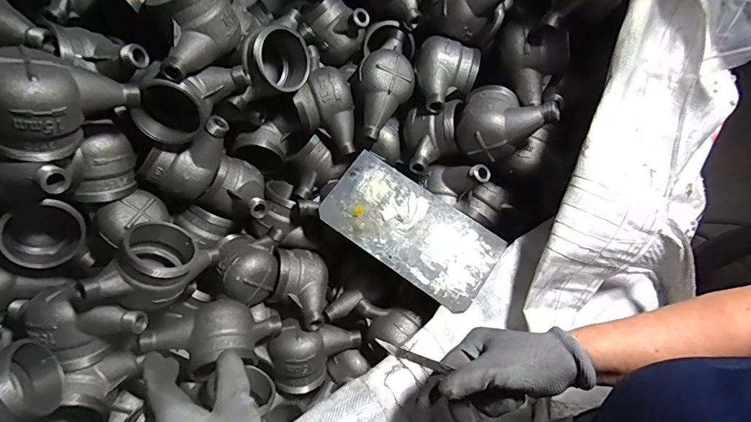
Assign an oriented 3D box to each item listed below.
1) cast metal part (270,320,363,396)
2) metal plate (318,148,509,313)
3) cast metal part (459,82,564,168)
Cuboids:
[{"bbox_3d":[-0.094,0.190,0.593,0.127,0.072,0.086,-41,68,-17],"label":"cast metal part"},{"bbox_3d":[0.047,0.024,0.569,0.232,0.006,0.119,34,76,9],"label":"metal plate"},{"bbox_3d":[0.169,-0.114,0.558,0.115,0.075,0.091,22,66,13],"label":"cast metal part"}]

